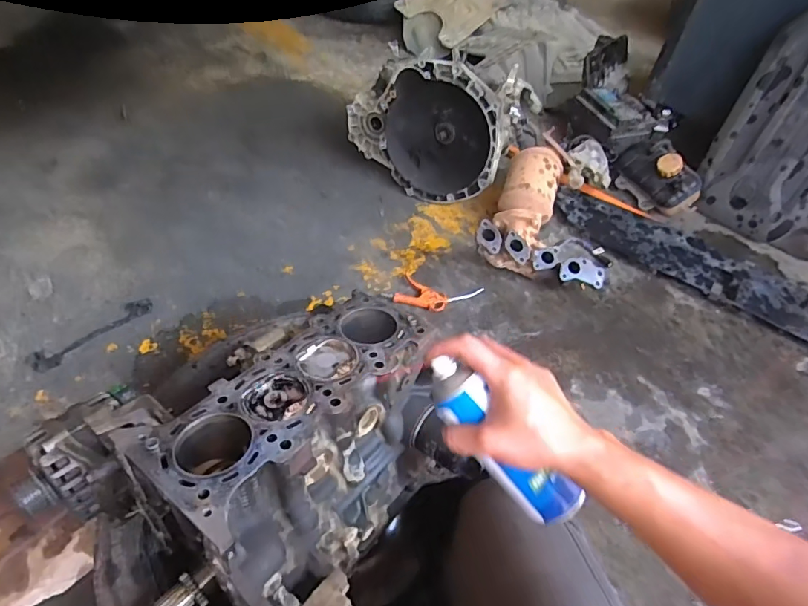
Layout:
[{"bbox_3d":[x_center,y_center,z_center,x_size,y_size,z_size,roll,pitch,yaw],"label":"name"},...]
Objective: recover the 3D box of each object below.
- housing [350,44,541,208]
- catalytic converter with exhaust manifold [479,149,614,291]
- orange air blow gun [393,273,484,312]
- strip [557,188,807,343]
[{"bbox_3d":[0.109,-0.505,1.348,0.469,0.339,0.286,26,52,16],"label":"housing"},{"bbox_3d":[0.369,-0.196,1.216,0.310,0.175,0.357,18,50,9],"label":"catalytic converter with exhaust manifold"},{"bbox_3d":[0.080,-0.017,1.135,0.187,0.022,0.102,16,50,7],"label":"orange air blow gun"},{"bbox_3d":[0.834,-0.059,1.242,0.944,0.042,0.207,30,53,19],"label":"strip"}]

